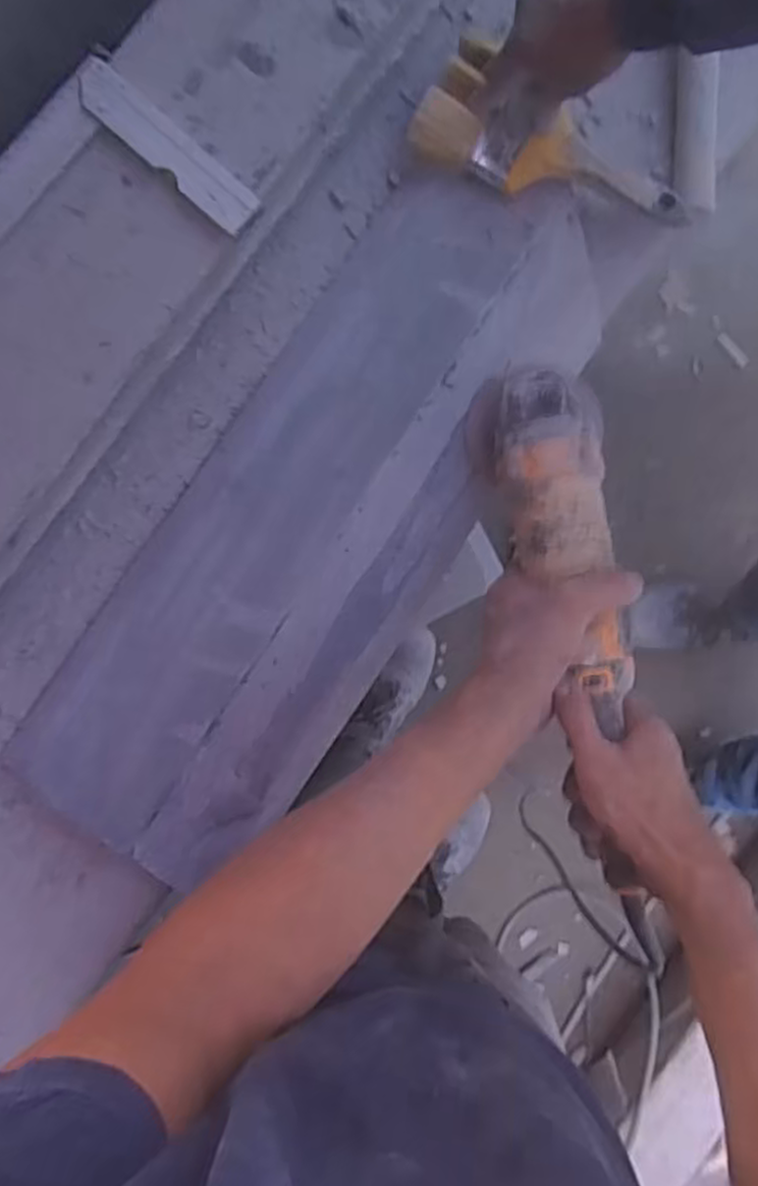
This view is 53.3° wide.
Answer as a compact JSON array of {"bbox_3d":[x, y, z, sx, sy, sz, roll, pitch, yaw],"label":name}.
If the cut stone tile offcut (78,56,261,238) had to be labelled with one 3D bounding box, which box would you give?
[{"bbox_3d":[-0.156,-0.325,0.552,0.160,0.011,0.037,40,87,2],"label":"cut stone tile offcut"}]

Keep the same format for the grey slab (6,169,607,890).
[{"bbox_3d":[-0.049,-0.059,0.623,0.216,0.036,0.631,34,87,2],"label":"grey slab"}]

